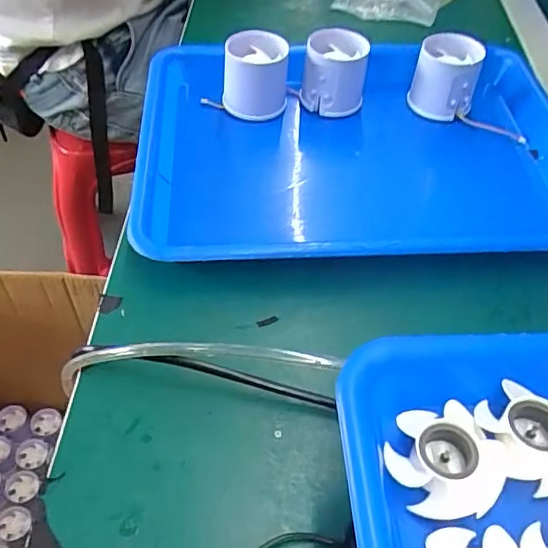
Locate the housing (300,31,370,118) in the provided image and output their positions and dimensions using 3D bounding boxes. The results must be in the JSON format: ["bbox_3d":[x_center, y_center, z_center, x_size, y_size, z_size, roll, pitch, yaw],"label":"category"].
[{"bbox_3d":[0.050,-0.173,0.471,0.055,0.061,0.045,11,54,5],"label":"housing"}]

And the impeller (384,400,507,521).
[{"bbox_3d":[0.068,0.073,0.220,0.040,0.015,0.040,-11,51,-12],"label":"impeller"}]

